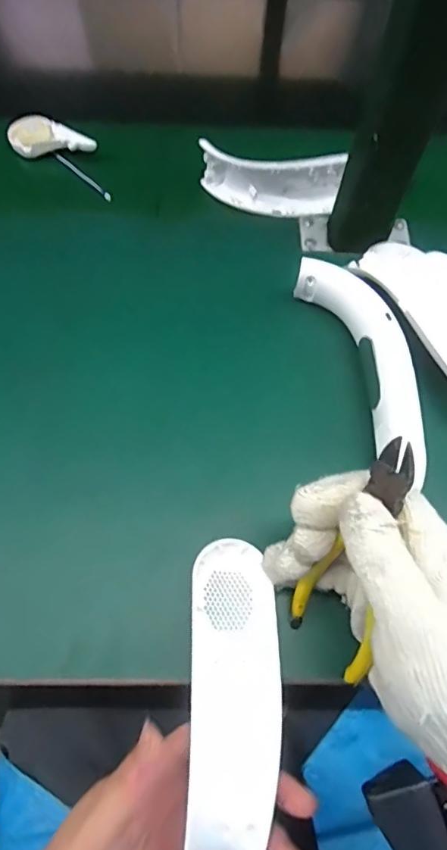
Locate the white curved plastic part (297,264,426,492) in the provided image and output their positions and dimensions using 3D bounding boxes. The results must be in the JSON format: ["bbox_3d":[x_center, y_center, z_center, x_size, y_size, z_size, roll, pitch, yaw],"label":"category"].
[{"bbox_3d":[0.107,-0.049,0.388,0.048,0.038,0.179,-15,65,-7],"label":"white curved plastic part"}]

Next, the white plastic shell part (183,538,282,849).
[{"bbox_3d":[0.005,0.170,0.310,0.053,0.038,0.192,2,69,2],"label":"white plastic shell part"}]

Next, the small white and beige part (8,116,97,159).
[{"bbox_3d":[-0.165,-0.281,0.503,0.088,0.015,0.043,2,64,2],"label":"small white and beige part"}]

